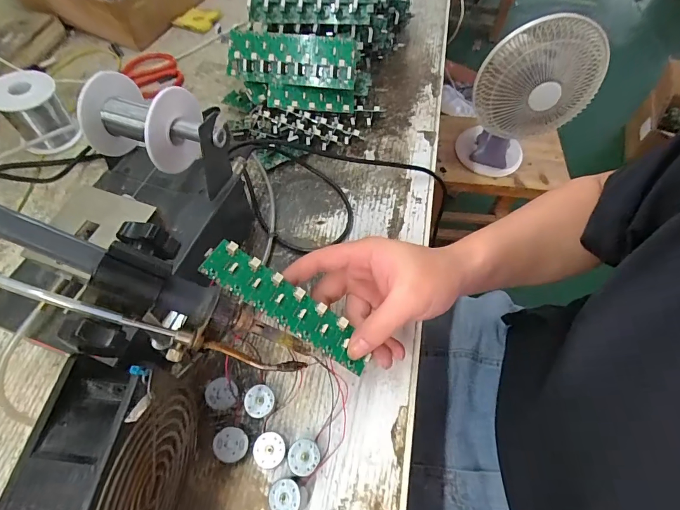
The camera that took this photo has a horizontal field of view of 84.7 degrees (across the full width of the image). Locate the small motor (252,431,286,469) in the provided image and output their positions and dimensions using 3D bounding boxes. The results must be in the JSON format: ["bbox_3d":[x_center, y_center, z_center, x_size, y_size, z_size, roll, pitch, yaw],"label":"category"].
[{"bbox_3d":[-0.051,0.143,0.274,0.022,0.013,0.023,0,60,-1],"label":"small motor"}]

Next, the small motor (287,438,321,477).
[{"bbox_3d":[-0.026,0.147,0.272,0.023,0.013,0.023,0,60,-1],"label":"small motor"}]

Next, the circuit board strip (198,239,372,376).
[{"bbox_3d":[-0.037,0.038,0.273,0.136,0.006,0.030,36,64,-5],"label":"circuit board strip"}]

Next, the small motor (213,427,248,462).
[{"bbox_3d":[-0.079,0.137,0.273,0.024,0.014,0.024,1,85,-9],"label":"small motor"}]

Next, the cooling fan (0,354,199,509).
[{"bbox_3d":[-0.126,0.135,0.213,0.046,0.122,0.119,4,60,1],"label":"cooling fan"}]

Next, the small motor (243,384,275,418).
[{"bbox_3d":[-0.062,0.114,0.290,0.022,0.014,0.023,1,60,0],"label":"small motor"}]

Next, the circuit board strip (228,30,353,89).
[{"bbox_3d":[-0.057,-0.223,0.427,0.145,0.053,0.018,5,25,6],"label":"circuit board strip"}]

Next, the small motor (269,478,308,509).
[{"bbox_3d":[-0.036,0.168,0.257,0.025,0.018,0.022,14,61,7],"label":"small motor"}]

